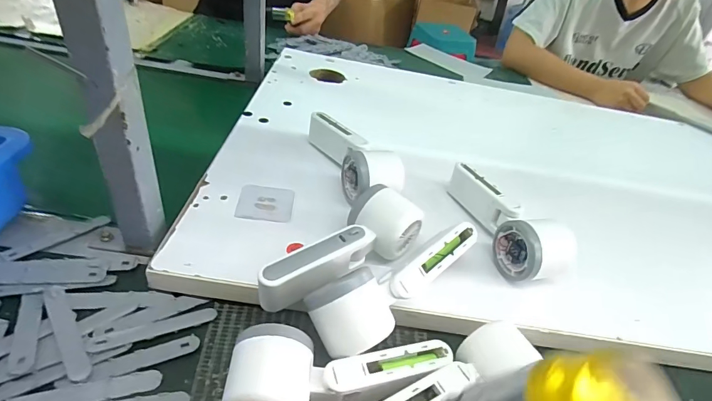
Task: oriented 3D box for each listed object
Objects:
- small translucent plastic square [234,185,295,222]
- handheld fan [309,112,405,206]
[{"bbox_3d":[-0.096,0.002,0.434,0.057,0.004,0.051,7,43,-8],"label":"small translucent plastic square"},{"bbox_3d":[-0.014,-0.054,0.481,0.064,0.057,0.170,-19,49,-31],"label":"handheld fan"}]

